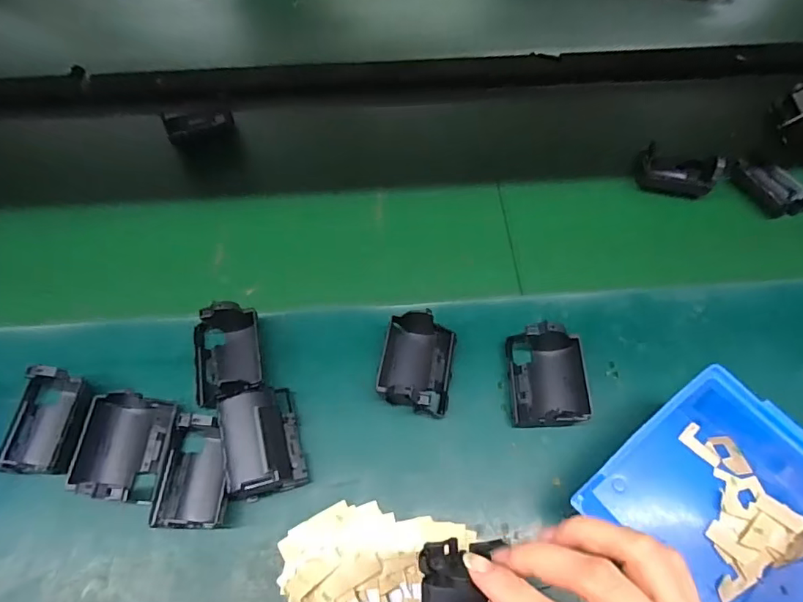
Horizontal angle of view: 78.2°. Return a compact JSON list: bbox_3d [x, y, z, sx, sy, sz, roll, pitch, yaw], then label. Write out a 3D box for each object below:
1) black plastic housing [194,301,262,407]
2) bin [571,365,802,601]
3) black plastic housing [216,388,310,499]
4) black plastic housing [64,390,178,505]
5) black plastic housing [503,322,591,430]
[{"bbox_3d":[-0.134,0.041,0.379,0.053,0.039,0.076,-12,61,-6],"label":"black plastic housing"},{"bbox_3d":[0.203,0.130,0.313,0.139,0.065,0.126,-35,66,-18],"label":"bin"},{"bbox_3d":[-0.096,0.098,0.345,0.046,0.044,0.070,-14,61,-8],"label":"black plastic housing"},{"bbox_3d":[-0.195,0.100,0.345,0.054,0.037,0.072,2,60,1],"label":"black plastic housing"},{"bbox_3d":[0.110,0.057,0.370,0.052,0.041,0.072,0,60,0],"label":"black plastic housing"}]

